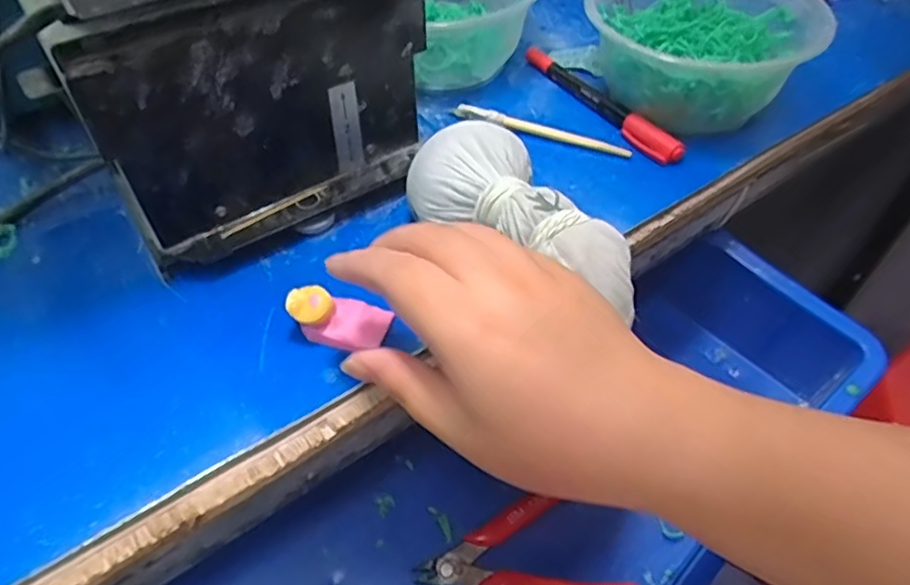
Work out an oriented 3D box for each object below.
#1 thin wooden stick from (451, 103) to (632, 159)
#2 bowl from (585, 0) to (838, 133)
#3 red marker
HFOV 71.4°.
[{"bbox_3d":[0.051,-0.098,0.382,0.110,0.009,0.011,18,52,15],"label":"thin wooden stick"},{"bbox_3d":[0.144,-0.148,0.385,0.132,0.063,0.121,0,50,0],"label":"bowl"},{"bbox_3d":[0.090,-0.121,0.399,0.014,0.015,0.138,-25,54,-20],"label":"red marker"}]

